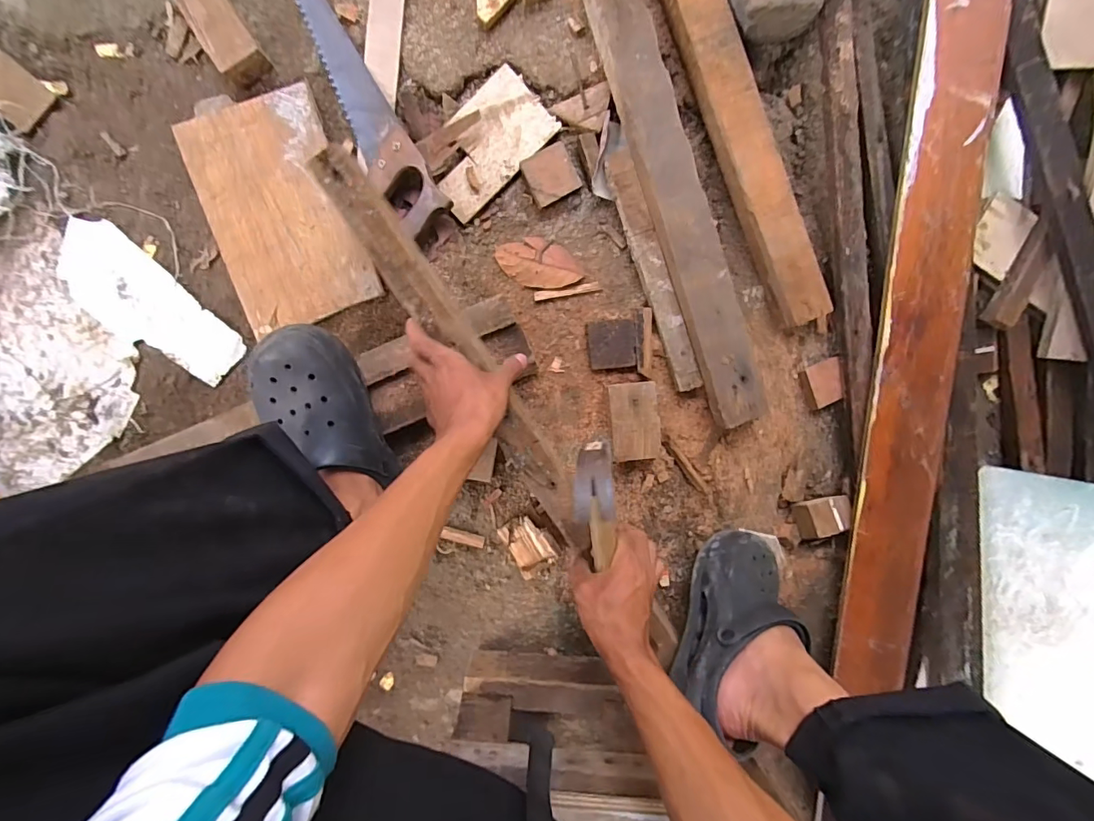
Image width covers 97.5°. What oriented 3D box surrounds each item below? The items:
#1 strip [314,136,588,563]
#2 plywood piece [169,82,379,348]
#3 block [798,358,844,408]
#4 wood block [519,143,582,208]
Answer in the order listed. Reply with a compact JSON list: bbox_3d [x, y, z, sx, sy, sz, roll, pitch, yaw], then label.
[{"bbox_3d":[-0.085,-0.056,0.511,0.048,0.025,0.481,-33,98,0],"label":"strip"},{"bbox_3d":[-0.327,-0.241,0.591,0.166,0.020,0.260,-17,95,-2],"label":"plywood piece"},{"bbox_3d":[0.366,-0.036,0.636,0.045,0.024,0.056,-22,95,-1],"label":"block"},{"bbox_3d":[0.005,-0.299,0.609,0.062,0.009,0.064,-28,95,-1],"label":"wood block"}]

